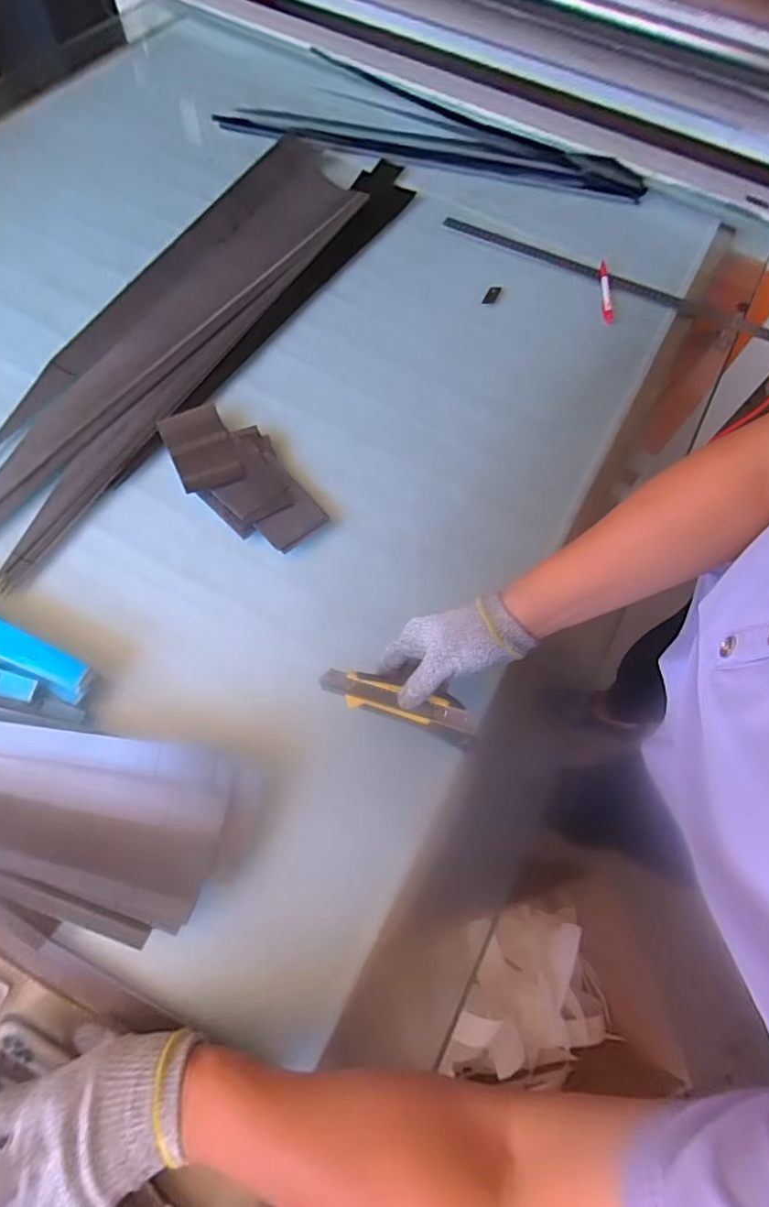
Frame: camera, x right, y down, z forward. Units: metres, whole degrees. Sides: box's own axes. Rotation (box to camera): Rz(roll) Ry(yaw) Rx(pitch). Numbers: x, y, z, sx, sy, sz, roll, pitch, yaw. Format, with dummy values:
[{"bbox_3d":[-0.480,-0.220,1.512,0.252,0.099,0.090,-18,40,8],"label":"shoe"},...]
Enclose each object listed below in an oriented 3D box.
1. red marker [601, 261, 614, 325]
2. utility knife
[{"bbox_3d":[0.345,-0.489,0.826,0.018,0.013,0.140,6,65,0],"label":"red marker"},{"bbox_3d":[0.016,0.088,0.482,0.146,0.021,0.038,21,66,-3],"label":"utility knife"}]

